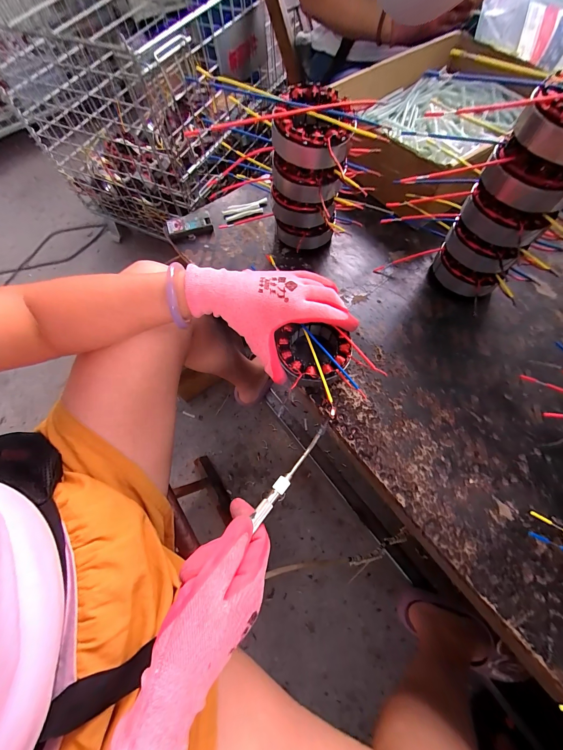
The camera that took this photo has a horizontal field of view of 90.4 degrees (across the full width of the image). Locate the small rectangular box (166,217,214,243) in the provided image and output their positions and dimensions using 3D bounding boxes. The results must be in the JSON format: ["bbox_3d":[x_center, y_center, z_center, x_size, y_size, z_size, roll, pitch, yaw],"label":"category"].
[{"bbox_3d":[-0.141,-0.228,0.431,0.066,0.017,0.030,-15,68,-6],"label":"small rectangular box"}]

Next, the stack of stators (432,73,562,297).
[{"bbox_3d":[0.251,-0.180,0.308,0.079,0.199,0.085,-38,72,-14],"label":"stack of stators"}]

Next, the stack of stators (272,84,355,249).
[{"bbox_3d":[0.032,-0.236,0.347,0.086,0.170,0.073,7,67,4],"label":"stack of stators"}]

